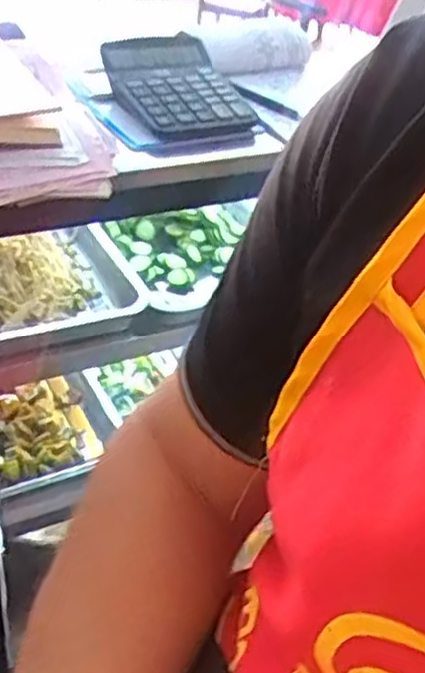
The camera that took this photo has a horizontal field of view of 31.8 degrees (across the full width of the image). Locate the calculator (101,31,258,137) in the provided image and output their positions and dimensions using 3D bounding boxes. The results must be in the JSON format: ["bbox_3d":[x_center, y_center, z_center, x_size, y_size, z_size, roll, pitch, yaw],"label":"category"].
[{"bbox_3d":[-0.037,-0.241,0.727,0.119,0.032,0.144,-14,57,-26],"label":"calculator"}]

